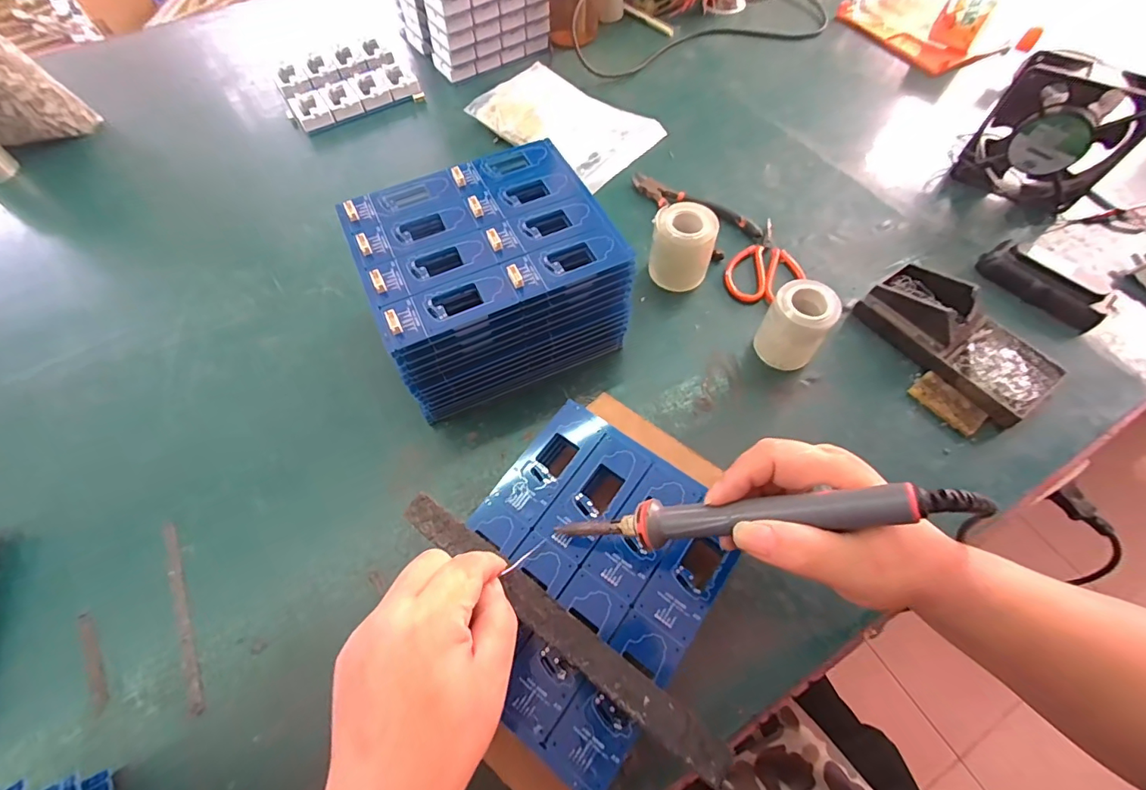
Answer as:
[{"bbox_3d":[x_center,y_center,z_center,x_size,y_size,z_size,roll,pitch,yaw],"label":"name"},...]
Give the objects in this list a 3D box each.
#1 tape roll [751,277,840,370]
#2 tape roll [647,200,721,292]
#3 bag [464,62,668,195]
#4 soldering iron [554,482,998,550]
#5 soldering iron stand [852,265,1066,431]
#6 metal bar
[{"bbox_3d":[0.197,-0.060,0.426,0.049,0.067,0.048,-1,60,1],"label":"tape roll"},{"bbox_3d":[0.107,-0.142,0.473,0.058,0.065,0.054,-1,60,1],"label":"tape roll"},{"bbox_3d":[-0.007,-0.348,0.603,0.205,0.042,0.143,37,68,20],"label":"bag"},{"bbox_3d":[0.087,0.066,0.259,0.212,0.023,0.022,-14,55,31],"label":"soldering iron"},{"bbox_3d":[0.348,-0.054,0.433,0.084,0.039,0.156,-31,64,-15],"label":"soldering iron stand"},{"bbox_3d":[-0.013,0.137,0.291,0.236,0.005,0.022,34,67,18],"label":"metal bar"}]

